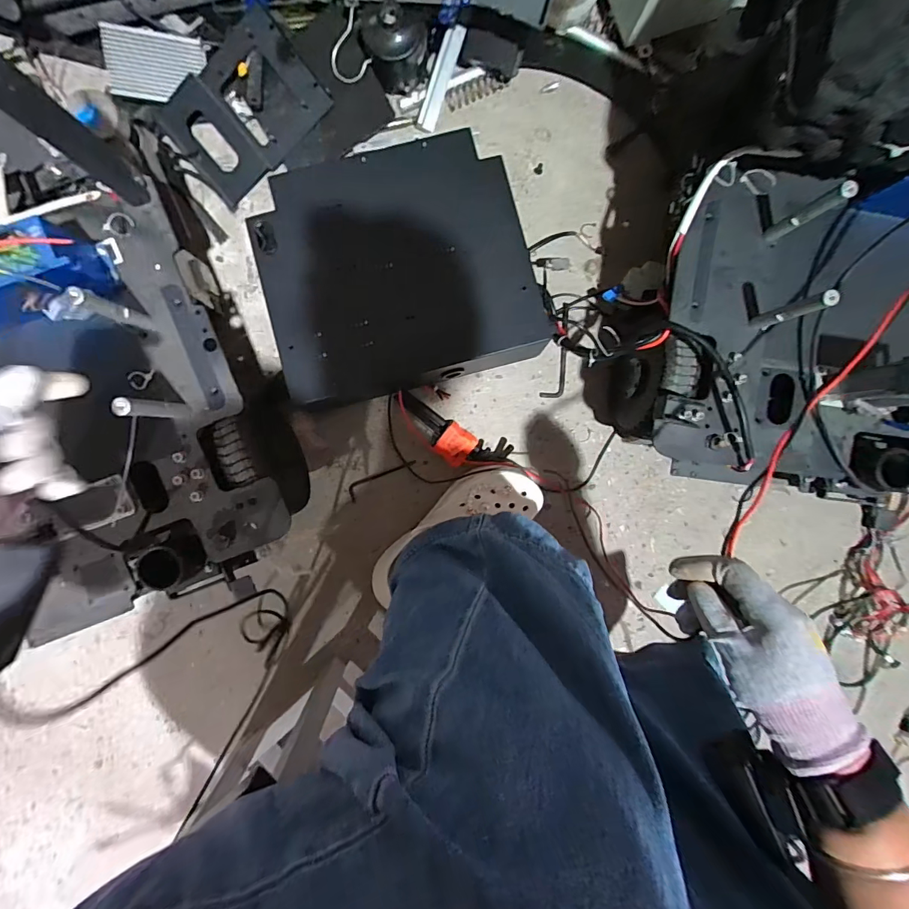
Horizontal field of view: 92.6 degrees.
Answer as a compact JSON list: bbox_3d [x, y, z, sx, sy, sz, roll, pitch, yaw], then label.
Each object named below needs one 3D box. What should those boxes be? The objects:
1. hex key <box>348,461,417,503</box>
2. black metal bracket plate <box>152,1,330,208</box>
[{"bbox_3d":[-0.111,0.032,0.650,0.110,0.010,0.025,-33,94,-1],"label":"hex key"},{"bbox_3d":[-0.276,-0.451,0.573,0.198,0.025,0.136,-38,106,12],"label":"black metal bracket plate"}]

